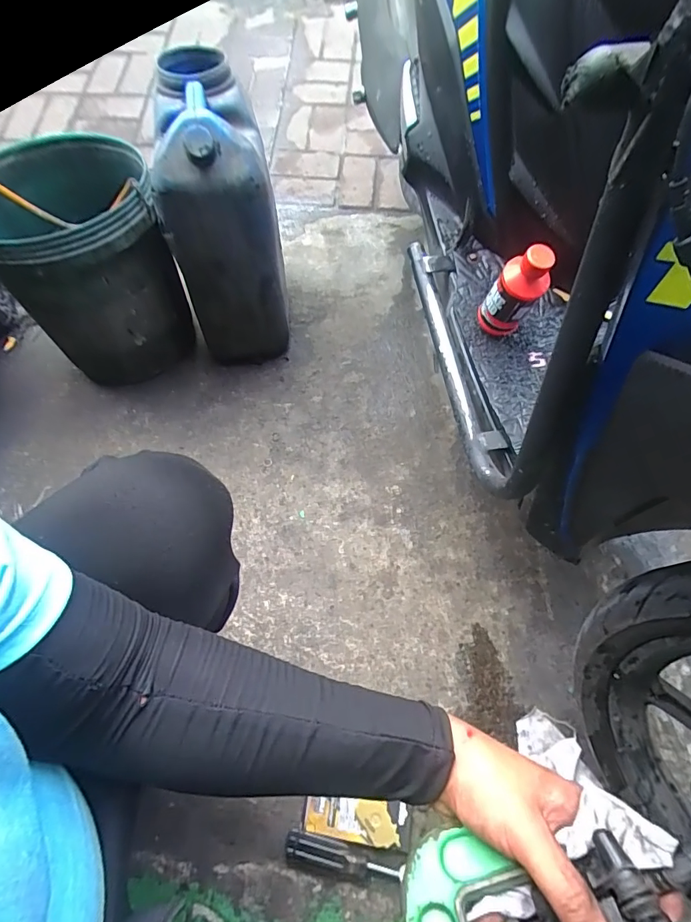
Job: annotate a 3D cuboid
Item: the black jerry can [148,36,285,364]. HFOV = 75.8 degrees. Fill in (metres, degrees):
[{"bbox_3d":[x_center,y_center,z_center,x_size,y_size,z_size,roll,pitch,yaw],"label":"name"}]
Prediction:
[{"bbox_3d":[-0.214,-0.431,0.808,0.177,0.384,0.380,-10,73,-1],"label":"black jerry can"}]

